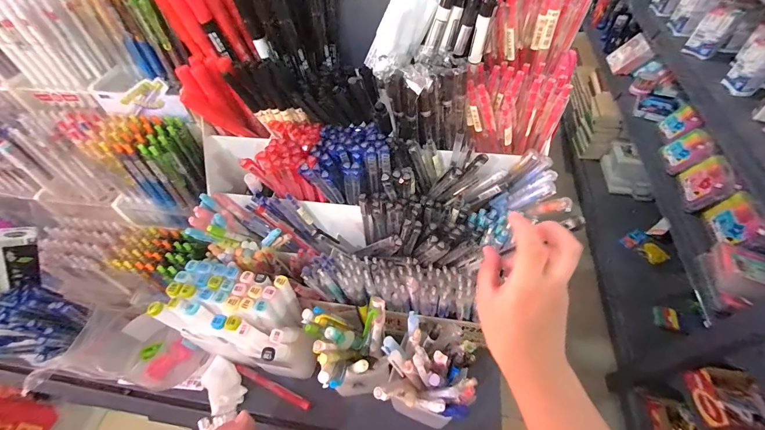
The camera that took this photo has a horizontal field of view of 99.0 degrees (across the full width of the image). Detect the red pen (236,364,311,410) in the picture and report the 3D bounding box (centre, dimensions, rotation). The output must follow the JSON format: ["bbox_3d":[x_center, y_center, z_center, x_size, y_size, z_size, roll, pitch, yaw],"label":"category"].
[{"bbox_3d":[-0.147,0.227,0.432,0.115,0.011,0.010,18,56,17],"label":"red pen"}]

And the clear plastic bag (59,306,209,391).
[{"bbox_3d":[-0.315,0.180,0.437,0.116,0.098,0.081,8,54,10],"label":"clear plastic bag"}]

